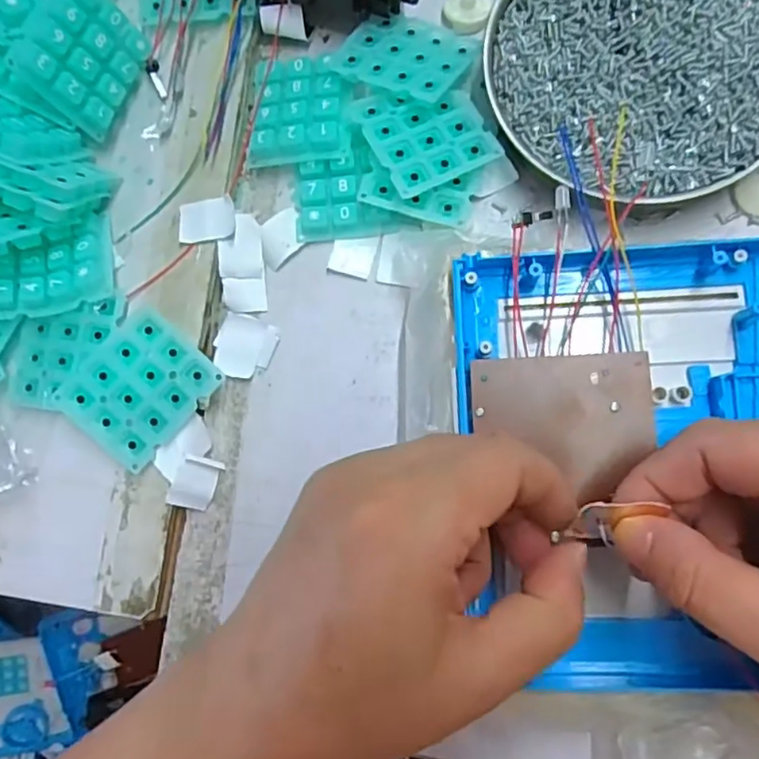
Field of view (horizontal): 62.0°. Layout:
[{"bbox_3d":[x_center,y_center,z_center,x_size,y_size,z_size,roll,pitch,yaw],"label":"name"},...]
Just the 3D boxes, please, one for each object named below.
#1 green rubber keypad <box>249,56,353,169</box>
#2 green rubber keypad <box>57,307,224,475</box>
[{"bbox_3d":[-0.037,-0.131,0.299,0.047,0.006,0.057,-1,83,7],"label":"green rubber keypad"},{"bbox_3d":[-0.107,0.005,0.283,0.047,0.014,0.058,40,91,8],"label":"green rubber keypad"}]

